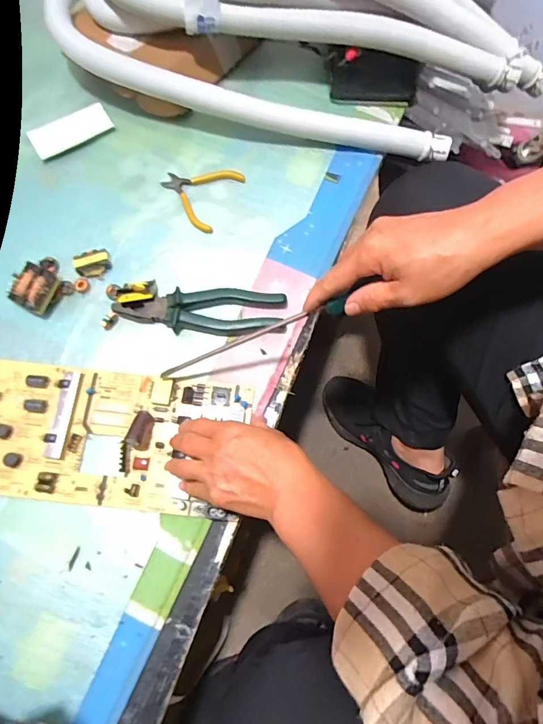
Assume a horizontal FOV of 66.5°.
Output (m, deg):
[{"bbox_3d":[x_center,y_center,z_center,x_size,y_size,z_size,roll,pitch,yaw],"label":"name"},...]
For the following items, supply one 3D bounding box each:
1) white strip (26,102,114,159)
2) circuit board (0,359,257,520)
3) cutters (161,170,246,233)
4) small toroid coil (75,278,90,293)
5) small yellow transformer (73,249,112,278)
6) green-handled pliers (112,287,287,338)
[{"bbox_3d":[-0.275,-0.319,0.568,0.106,0.007,0.056,-30,75,-8],"label":"white strip"},{"bbox_3d":[-0.187,0.076,0.442,0.311,0.027,0.142,6,73,2],"label":"circuit board"},{"bbox_3d":[-0.096,-0.223,0.537,0.092,0.008,0.095,27,75,8],"label":"cutters"},{"bbox_3d":[-0.229,-0.093,0.502,0.017,0.010,0.016,0,73,1],"label":"small toroid coil"},{"bbox_3d":[-0.217,-0.119,0.506,0.043,0.016,0.028,-26,75,-7],"label":"small yellow transformer"},{"bbox_3d":[-0.081,-0.059,0.485,0.192,0.020,0.052,3,73,2],"label":"green-handled pliers"}]

